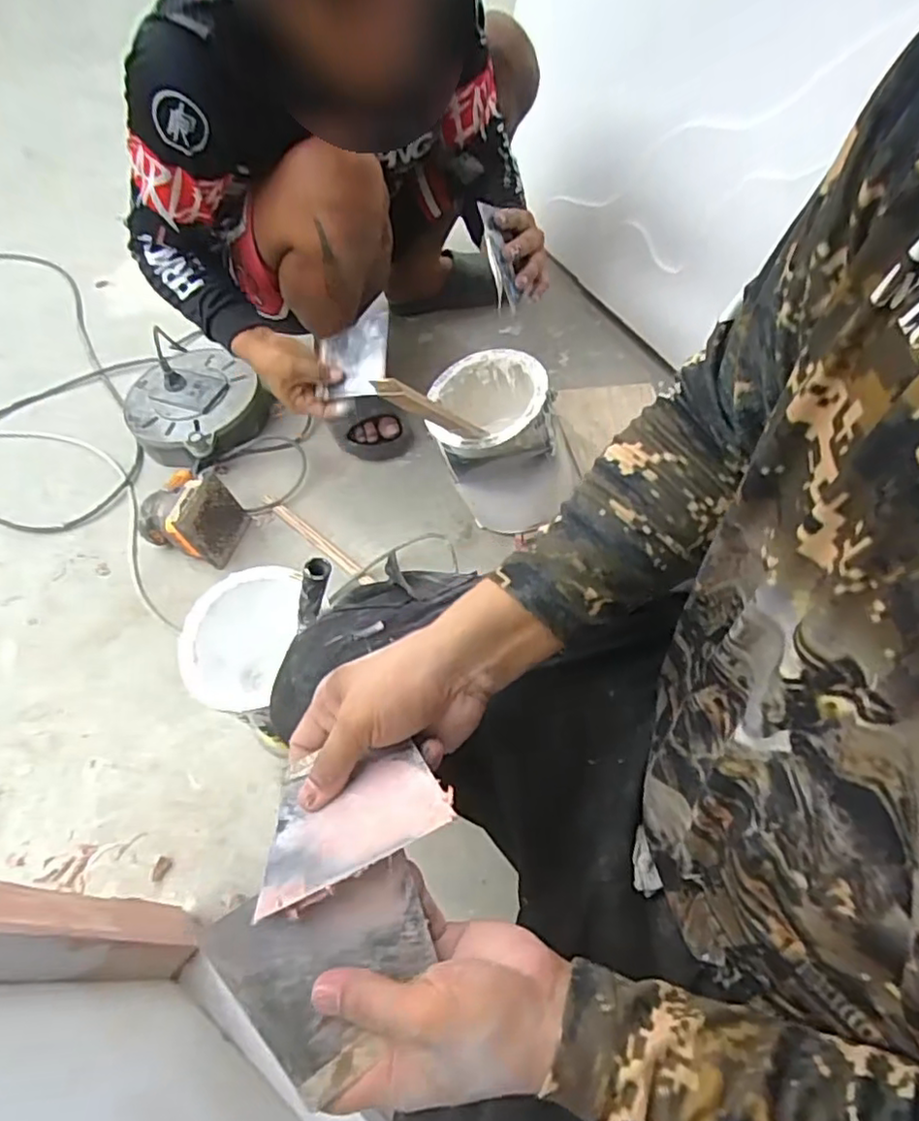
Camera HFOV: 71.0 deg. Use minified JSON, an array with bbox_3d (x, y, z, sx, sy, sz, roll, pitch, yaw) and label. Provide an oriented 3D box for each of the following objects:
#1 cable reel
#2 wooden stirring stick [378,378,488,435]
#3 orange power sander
[{"bbox_3d":[-0.459,-0.265,1.131,0.223,0.091,0.222,-4,57,6],"label":"cable reel"},{"bbox_3d":[-0.026,-0.160,0.700,0.023,0.222,0.021,35,103,21],"label":"wooden stirring stick"},{"bbox_3d":[-0.413,-0.070,0.988,0.146,0.111,0.114,22,62,18],"label":"orange power sander"}]

